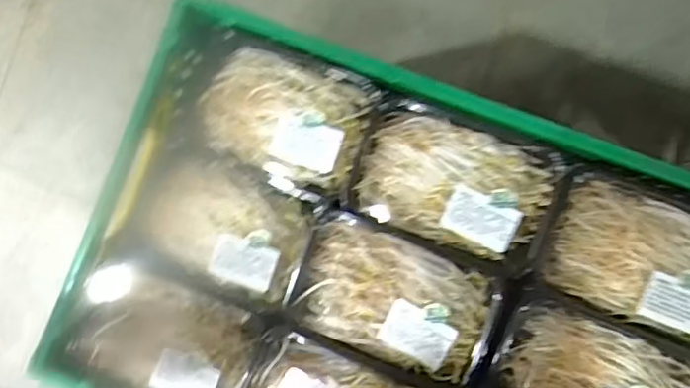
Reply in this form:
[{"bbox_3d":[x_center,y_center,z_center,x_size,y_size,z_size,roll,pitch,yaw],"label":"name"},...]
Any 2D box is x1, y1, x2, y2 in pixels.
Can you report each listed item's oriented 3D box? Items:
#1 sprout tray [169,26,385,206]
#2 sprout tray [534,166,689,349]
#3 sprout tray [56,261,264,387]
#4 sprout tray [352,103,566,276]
[{"bbox_3d":[-0.067,-0.079,0.583,0.178,0.036,0.127,23,90,9],"label":"sprout tray"},{"bbox_3d":[0.272,0.056,0.531,0.183,0.037,0.124,19,89,9],"label":"sprout tray"},{"bbox_3d":[-0.173,0.142,0.575,0.176,0.031,0.121,27,90,9],"label":"sprout tray"},{"bbox_3d":[0.101,-0.012,0.563,0.179,0.042,0.127,24,90,9],"label":"sprout tray"}]

